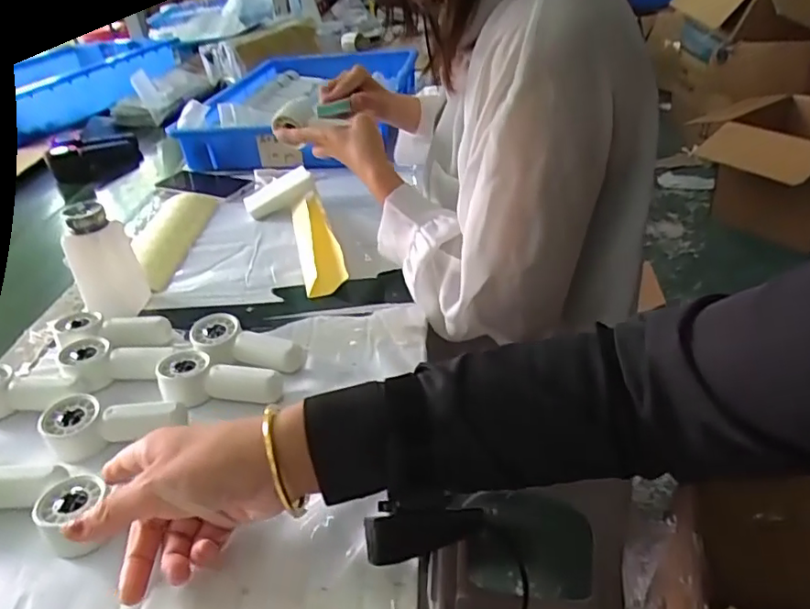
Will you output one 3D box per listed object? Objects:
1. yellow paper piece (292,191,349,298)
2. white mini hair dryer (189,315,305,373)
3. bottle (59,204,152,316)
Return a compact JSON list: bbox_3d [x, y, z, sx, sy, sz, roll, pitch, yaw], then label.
[{"bbox_3d":[-0.115,-0.084,0.761,0.049,0.027,0.252,-11,33,-9],"label":"yellow paper piece"},{"bbox_3d":[-0.155,0.043,0.563,0.113,0.035,0.047,12,37,24],"label":"white mini hair dryer"},{"bbox_3d":[-0.326,-0.041,0.641,0.051,0.124,0.056,6,35,17],"label":"bottle"}]

